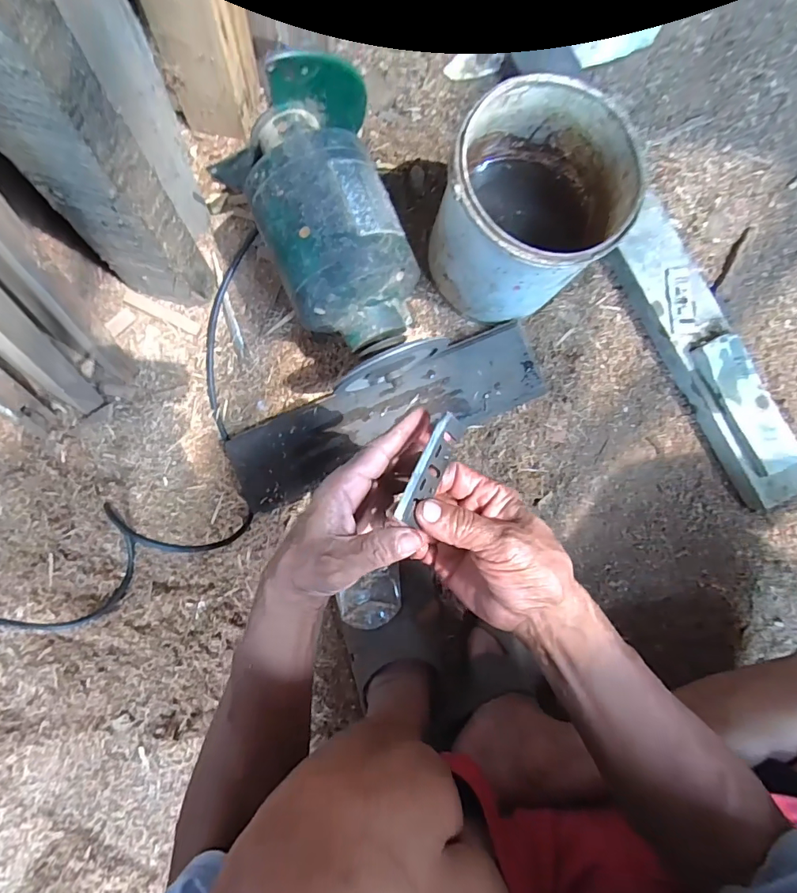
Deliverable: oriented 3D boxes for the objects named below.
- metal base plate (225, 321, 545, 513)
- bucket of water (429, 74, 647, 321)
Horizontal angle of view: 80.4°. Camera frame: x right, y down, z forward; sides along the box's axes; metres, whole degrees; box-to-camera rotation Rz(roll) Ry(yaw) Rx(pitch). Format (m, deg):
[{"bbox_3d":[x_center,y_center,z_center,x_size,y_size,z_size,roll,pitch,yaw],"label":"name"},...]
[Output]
[{"bbox_3d":[-0.012,-0.037,0.563,0.374,0.013,0.094,-23,89,-3],"label":"metal base plate"},{"bbox_3d":[0.137,-0.247,0.518,0.168,0.188,0.175,0,86,-2],"label":"bucket of water"}]

